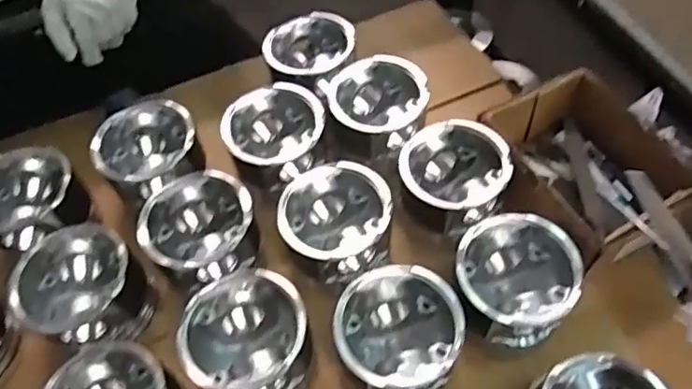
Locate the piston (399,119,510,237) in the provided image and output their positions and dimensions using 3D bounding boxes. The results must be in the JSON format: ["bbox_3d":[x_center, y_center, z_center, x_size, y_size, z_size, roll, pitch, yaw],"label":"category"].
[{"bbox_3d":[0.118,-0.012,0.635,0.110,0.084,0.109,-2,57,3],"label":"piston"}]

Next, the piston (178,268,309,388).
[{"bbox_3d":[-0.089,0.144,0.548,0.112,0.097,0.111,13,59,12],"label":"piston"}]

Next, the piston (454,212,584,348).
[{"bbox_3d":[0.162,0.087,0.564,0.112,0.078,0.116,8,58,8],"label":"piston"}]

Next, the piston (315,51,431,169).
[{"bbox_3d":[0.034,-0.094,0.698,0.121,0.101,0.121,-6,57,0],"label":"piston"}]

